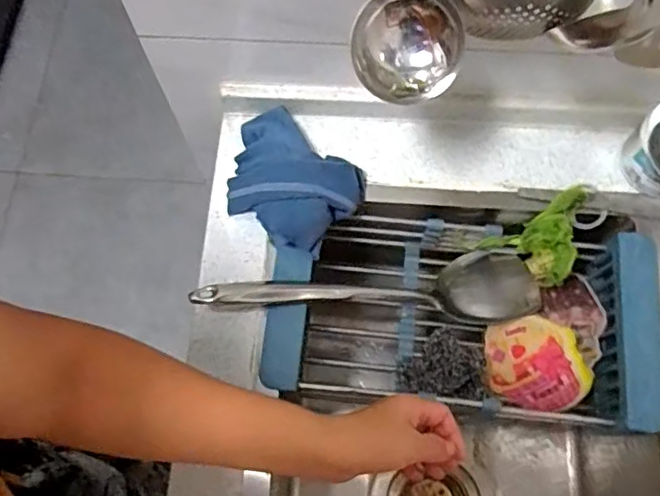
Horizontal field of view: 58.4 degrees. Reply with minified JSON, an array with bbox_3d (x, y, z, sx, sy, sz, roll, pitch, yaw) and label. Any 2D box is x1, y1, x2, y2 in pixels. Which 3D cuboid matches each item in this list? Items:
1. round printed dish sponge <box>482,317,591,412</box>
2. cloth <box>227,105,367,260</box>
[{"bbox_3d":[0.211,0.118,0.605,0.089,0.030,0.093,3,95,36],"label":"round printed dish sponge"},{"bbox_3d":[-0.047,-0.076,0.601,0.155,0.051,0.118,39,75,13],"label":"cloth"}]

